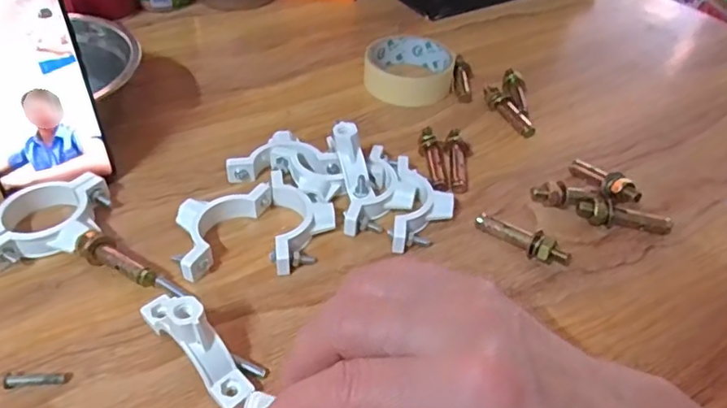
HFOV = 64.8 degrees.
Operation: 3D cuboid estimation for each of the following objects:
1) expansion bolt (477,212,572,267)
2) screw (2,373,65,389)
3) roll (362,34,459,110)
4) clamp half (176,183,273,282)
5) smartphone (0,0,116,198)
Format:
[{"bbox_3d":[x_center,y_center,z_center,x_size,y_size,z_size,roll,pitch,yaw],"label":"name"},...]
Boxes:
[{"bbox_3d":[0.109,0.024,0.395,0.068,0.020,0.014,27,47,24],"label":"expansion bolt"},{"bbox_3d":[-0.179,0.095,0.311,0.030,0.004,0.008,-4,42,-9],"label":"screw"},{"bbox_3d":[0.045,-0.130,0.553,0.084,0.029,0.080,2,42,-2],"label":"roll"},{"bbox_3d":[-0.105,0.013,0.393,0.044,0.020,0.087,21,45,19],"label":"clamp half"},{"bbox_3d":[-0.217,-0.076,0.368,0.074,0.144,0.006,-19,42,-23],"label":"smartphone"}]

